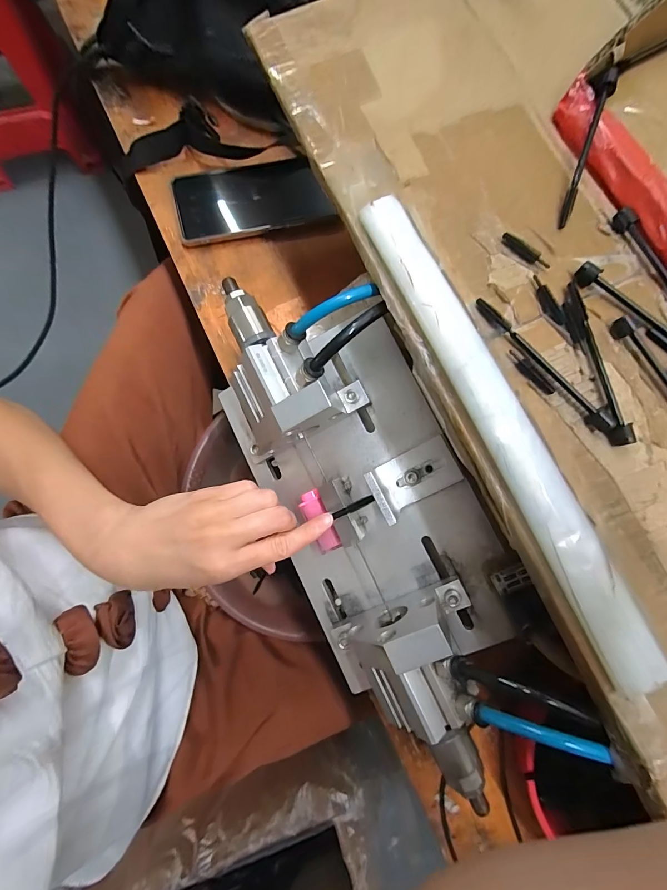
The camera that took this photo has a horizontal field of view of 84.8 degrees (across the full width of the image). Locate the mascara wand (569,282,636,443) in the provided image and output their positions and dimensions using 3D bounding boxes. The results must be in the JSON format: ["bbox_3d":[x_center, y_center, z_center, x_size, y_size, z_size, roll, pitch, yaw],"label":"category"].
[{"bbox_3d":[0.152,-0.049,0.210,0.011,0.008,0.100,-8,80,-2],"label":"mascara wand"}]

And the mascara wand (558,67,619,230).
[{"bbox_3d":[0.159,-0.185,0.228,0.010,0.020,0.098,20,80,3],"label":"mascara wand"}]

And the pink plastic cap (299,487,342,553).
[{"bbox_3d":[-0.011,0.058,0.279,0.017,0.016,0.047,-25,79,-5],"label":"pink plastic cap"}]

